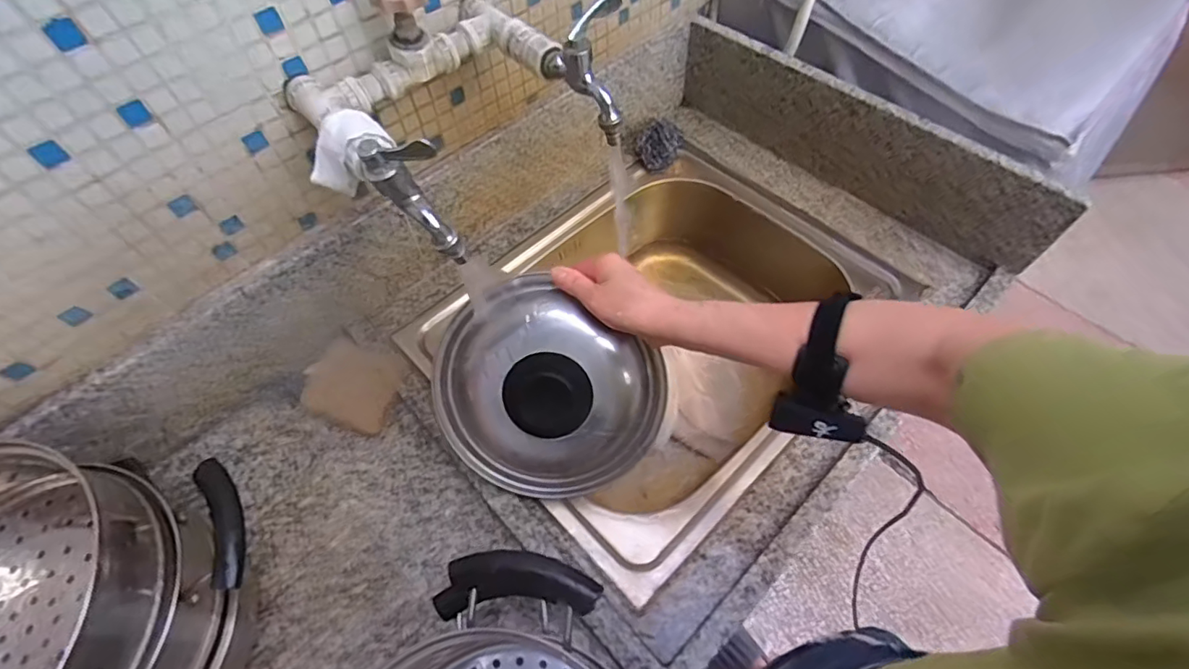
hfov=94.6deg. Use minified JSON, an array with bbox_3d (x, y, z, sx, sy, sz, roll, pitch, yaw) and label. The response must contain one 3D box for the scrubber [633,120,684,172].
[{"bbox_3d":[0.107,-0.302,0.866,0.082,0.055,0.052,-20,60,-11],"label":"scrubber"}]

